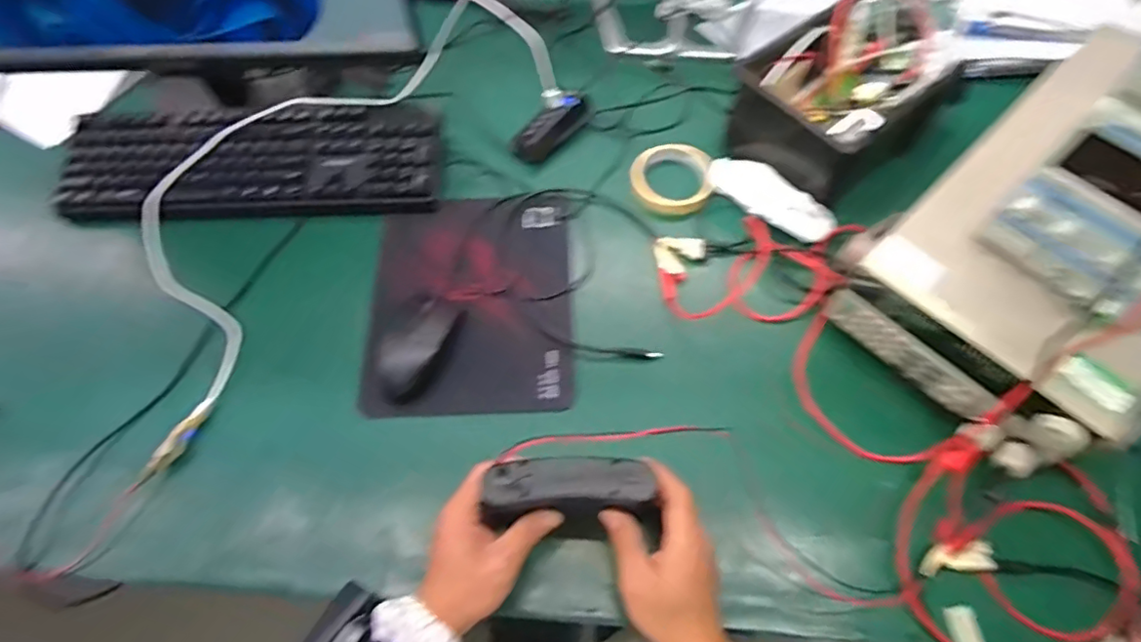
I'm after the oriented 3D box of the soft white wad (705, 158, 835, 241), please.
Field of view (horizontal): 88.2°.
[{"bbox_3d":[0.220,-0.140,0.658,0.152,0.029,0.054,39,71,19],"label":"soft white wad"}]

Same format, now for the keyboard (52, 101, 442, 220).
[{"bbox_3d":[-0.377,-0.190,0.697,0.449,0.039,0.141,1,64,2],"label":"keyboard"}]

